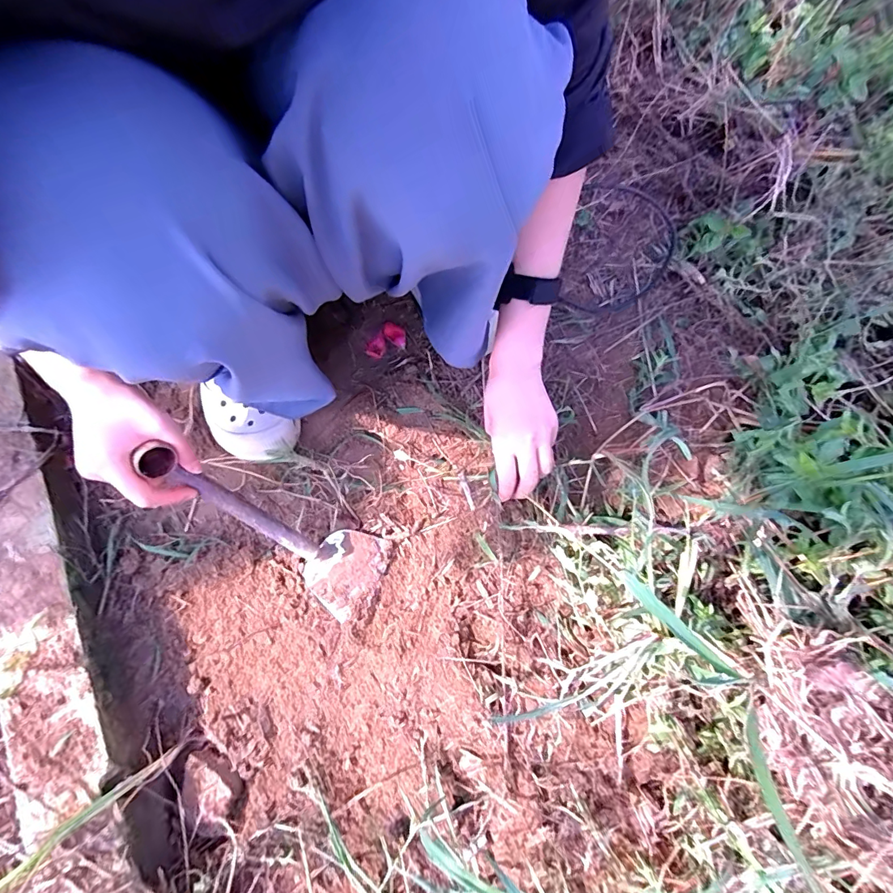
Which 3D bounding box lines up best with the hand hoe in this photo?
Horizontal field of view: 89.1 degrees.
[{"bbox_3d":[-0.167,0.080,0.450,0.090,0.046,0.267,-49,126,-7],"label":"hand hoe"}]

